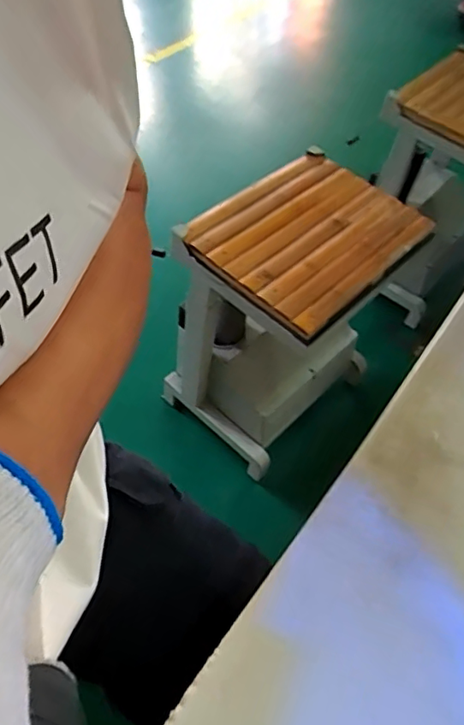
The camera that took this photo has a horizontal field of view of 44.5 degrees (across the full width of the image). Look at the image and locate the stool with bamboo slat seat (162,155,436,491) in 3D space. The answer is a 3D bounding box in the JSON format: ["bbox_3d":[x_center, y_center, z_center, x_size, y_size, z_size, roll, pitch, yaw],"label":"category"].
[{"bbox_3d":[0.111,-0.076,1.126,0.298,0.491,0.383,38,58,20],"label":"stool with bamboo slat seat"}]

